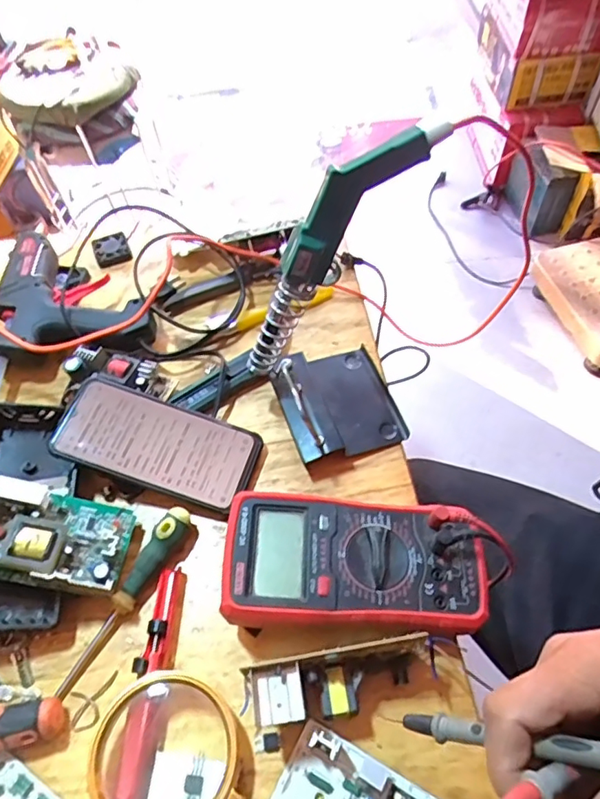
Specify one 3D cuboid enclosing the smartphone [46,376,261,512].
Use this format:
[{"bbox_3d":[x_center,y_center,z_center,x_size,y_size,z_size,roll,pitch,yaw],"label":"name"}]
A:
[{"bbox_3d":[-0.120,0.036,0.462,0.165,0.009,0.076,19,59,0],"label":"smartphone"}]

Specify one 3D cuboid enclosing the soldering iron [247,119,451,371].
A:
[{"bbox_3d":[0.015,-0.110,0.407,0.043,0.227,0.030,2,45,-44],"label":"soldering iron"}]

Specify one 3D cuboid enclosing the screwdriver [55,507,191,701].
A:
[{"bbox_3d":[-0.128,0.148,0.404,0.020,0.021,0.147,22,61,17],"label":"screwdriver"}]

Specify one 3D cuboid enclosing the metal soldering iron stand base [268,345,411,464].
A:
[{"bbox_3d":[0.035,-0.002,0.493,0.100,0.033,0.109,-18,57,-8],"label":"metal soldering iron stand base"}]

